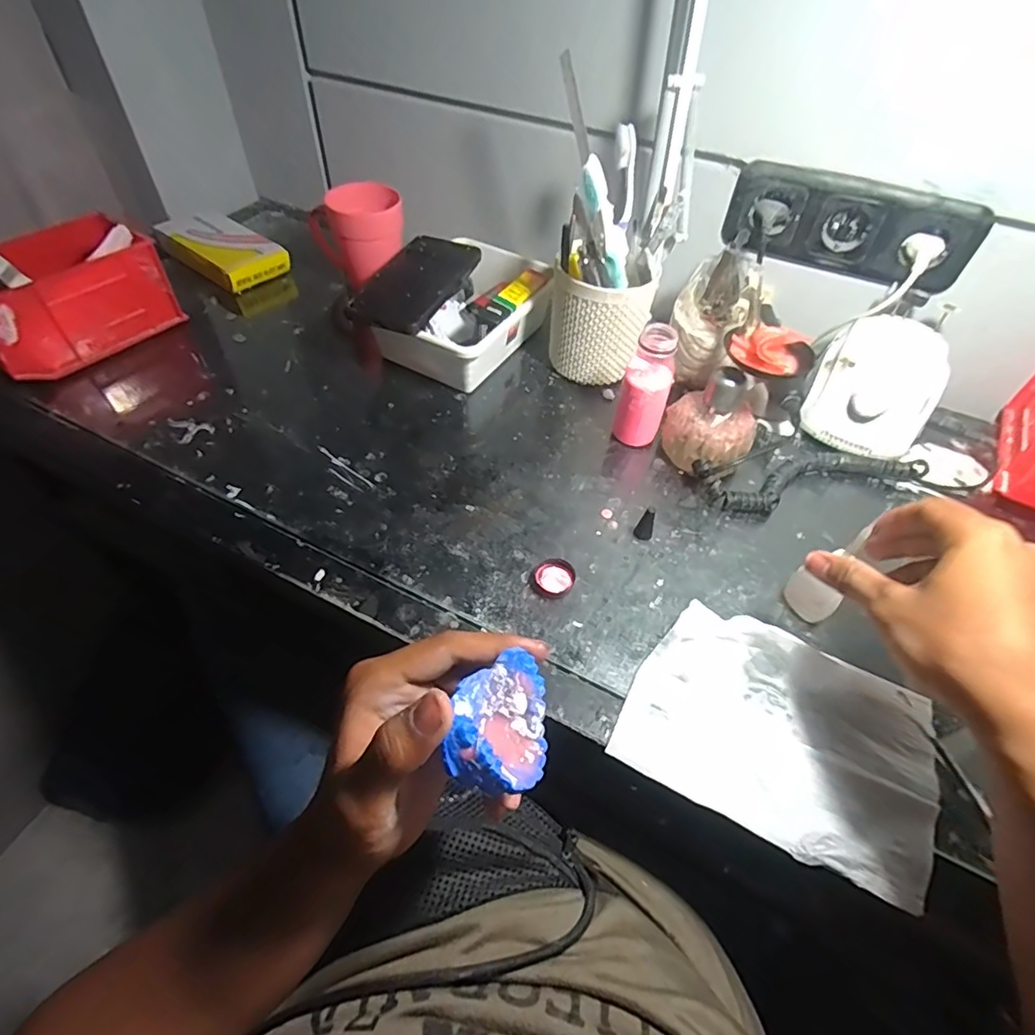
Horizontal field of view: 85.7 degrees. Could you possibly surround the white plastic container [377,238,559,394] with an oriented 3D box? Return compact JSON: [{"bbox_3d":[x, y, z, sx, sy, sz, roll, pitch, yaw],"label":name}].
[{"bbox_3d":[-0.045,-0.216,0.592,0.118,0.072,0.182,31,55,19],"label":"white plastic container"}]

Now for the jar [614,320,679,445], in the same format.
[{"bbox_3d":[0.113,-0.111,0.490,0.039,0.106,0.035,16,51,9],"label":"jar"}]

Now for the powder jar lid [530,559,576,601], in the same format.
[{"bbox_3d":[0.027,0.046,0.424,0.029,0.009,0.032,33,56,21],"label":"powder jar lid"}]

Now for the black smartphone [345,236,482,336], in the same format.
[{"bbox_3d":[-0.100,-0.239,0.562,0.084,0.014,0.176,15,51,10],"label":"black smartphone"}]

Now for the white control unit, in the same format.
[{"bbox_3d":[0.342,-0.129,0.534,0.101,0.067,0.137,26,54,16],"label":"white control unit"}]

